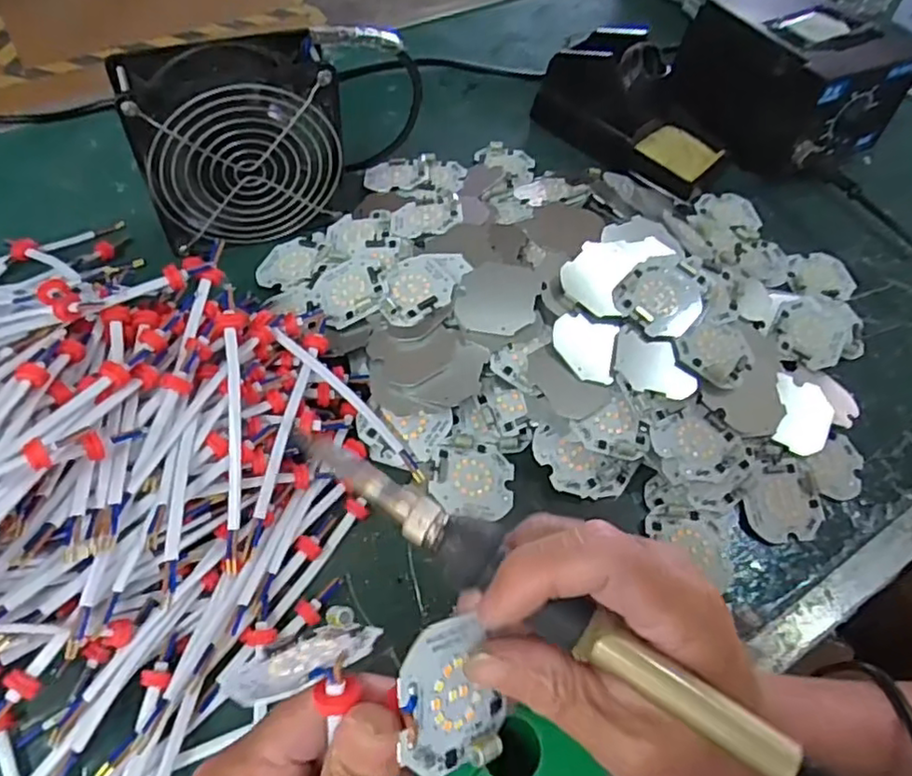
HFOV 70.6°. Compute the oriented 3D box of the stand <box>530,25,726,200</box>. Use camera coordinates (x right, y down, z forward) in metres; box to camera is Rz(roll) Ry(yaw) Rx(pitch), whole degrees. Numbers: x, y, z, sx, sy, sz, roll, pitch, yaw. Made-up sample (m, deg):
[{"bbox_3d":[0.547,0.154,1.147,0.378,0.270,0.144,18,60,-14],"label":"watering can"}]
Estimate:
[{"bbox_3d":[0.149,-0.222,0.505,0.097,0.072,0.149,-35,69,-23],"label":"stand"}]

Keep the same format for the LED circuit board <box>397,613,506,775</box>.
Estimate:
[{"bbox_3d":[0.000,0.095,0.195,0.008,0.048,0.038,0,25,43],"label":"LED circuit board"}]

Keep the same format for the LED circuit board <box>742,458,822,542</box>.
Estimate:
[{"bbox_3d":[0.186,0.063,0.367,0.048,0.007,0.046,-3,73,-12],"label":"LED circuit board"}]

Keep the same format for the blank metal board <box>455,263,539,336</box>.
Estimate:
[{"bbox_3d":[0.024,-0.053,0.379,0.045,0.004,0.047,8,66,9],"label":"blank metal board"}]

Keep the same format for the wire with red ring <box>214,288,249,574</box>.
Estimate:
[{"bbox_3d":[-0.108,0.018,0.311,0.013,0.009,0.136,-3,79,-8],"label":"wire with red ring"}]

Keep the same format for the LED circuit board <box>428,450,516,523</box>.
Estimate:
[{"bbox_3d":[0.010,0.053,0.356,0.045,0.009,0.039,4,58,-4],"label":"LED circuit board"}]

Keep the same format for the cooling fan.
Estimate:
[{"bbox_3d":[-0.132,-0.147,0.402,0.118,0.112,0.048,-15,62,-15],"label":"cooling fan"}]

